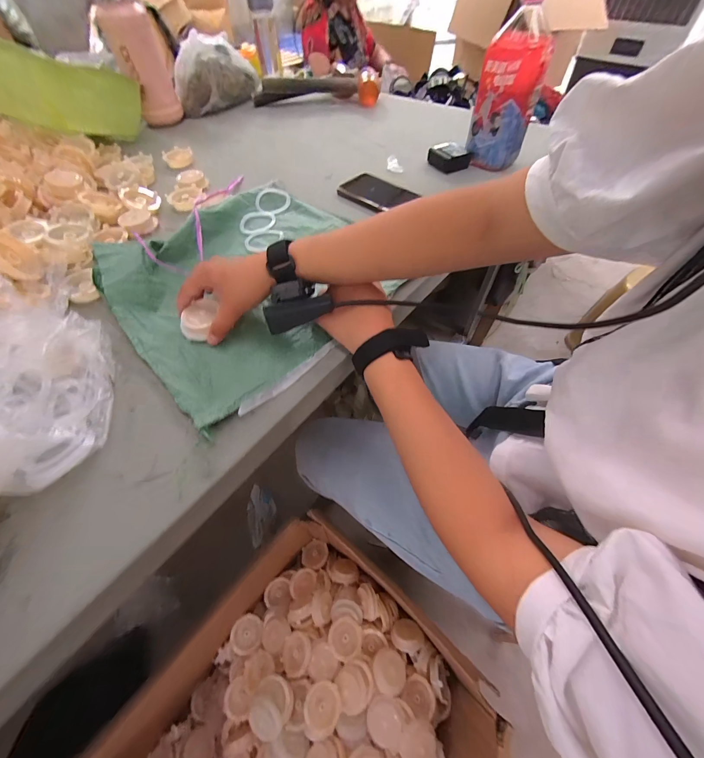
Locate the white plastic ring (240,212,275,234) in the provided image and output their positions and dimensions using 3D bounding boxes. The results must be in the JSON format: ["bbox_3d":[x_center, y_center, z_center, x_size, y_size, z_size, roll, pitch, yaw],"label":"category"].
[{"bbox_3d":[-0.153,-0.255,0.509,0.055,0.007,0.057,-9,56,-5],"label":"white plastic ring"}]

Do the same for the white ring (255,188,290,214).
[{"bbox_3d":[-0.135,-0.306,0.537,0.058,0.013,0.067,-12,56,-7],"label":"white ring"}]

